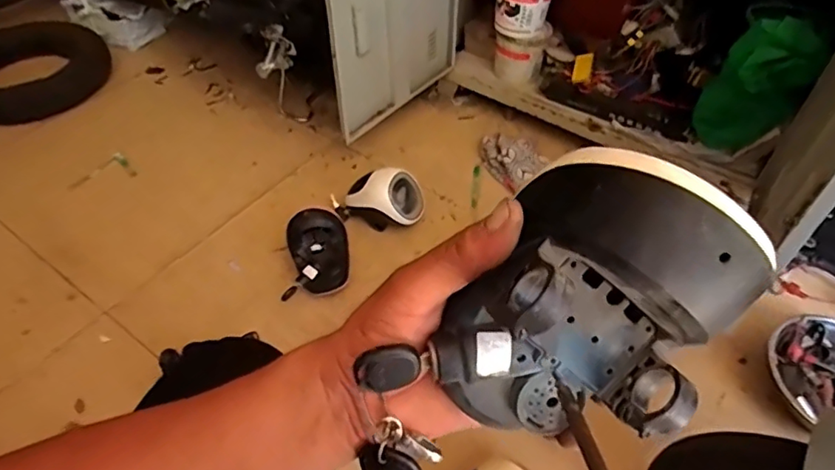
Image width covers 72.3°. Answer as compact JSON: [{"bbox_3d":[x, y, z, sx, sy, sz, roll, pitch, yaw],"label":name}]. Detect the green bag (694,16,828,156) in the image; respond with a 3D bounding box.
[{"bbox_3d":[0.603,-0.266,1.020,0.142,0.241,0.120,25,53,20],"label":"green bag"}]

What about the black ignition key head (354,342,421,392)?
[{"bbox_3d":[-0.013,0.064,0.274,0.029,0.020,0.011,-14,50,-12],"label":"black ignition key head"}]

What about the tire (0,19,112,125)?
[{"bbox_3d":[-0.964,-0.416,1.399,0.368,0.103,0.306,-31,55,-24],"label":"tire"}]

